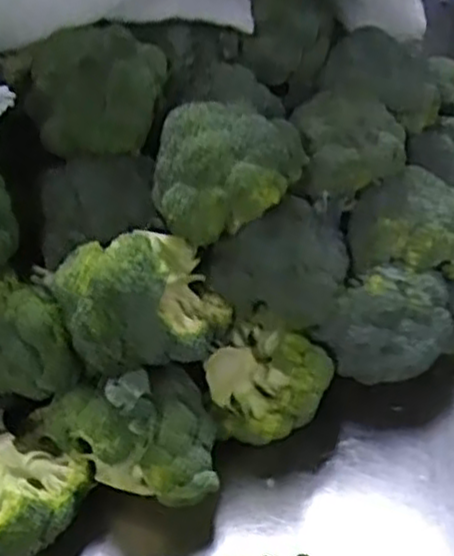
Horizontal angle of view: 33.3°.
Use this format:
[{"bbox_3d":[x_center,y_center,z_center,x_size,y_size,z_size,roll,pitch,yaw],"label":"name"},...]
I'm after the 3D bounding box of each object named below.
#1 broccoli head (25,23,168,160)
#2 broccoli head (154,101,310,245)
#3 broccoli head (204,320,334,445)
[{"bbox_3d":[-0.107,-0.154,0.630,0.114,0.081,0.086,-11,39,-9],"label":"broccoli head"},{"bbox_3d":[-0.001,-0.085,0.573,0.113,0.075,0.101,2,38,7],"label":"broccoli head"},{"bbox_3d":[0.036,0.098,0.648,0.096,0.094,0.079,14,41,21],"label":"broccoli head"}]

